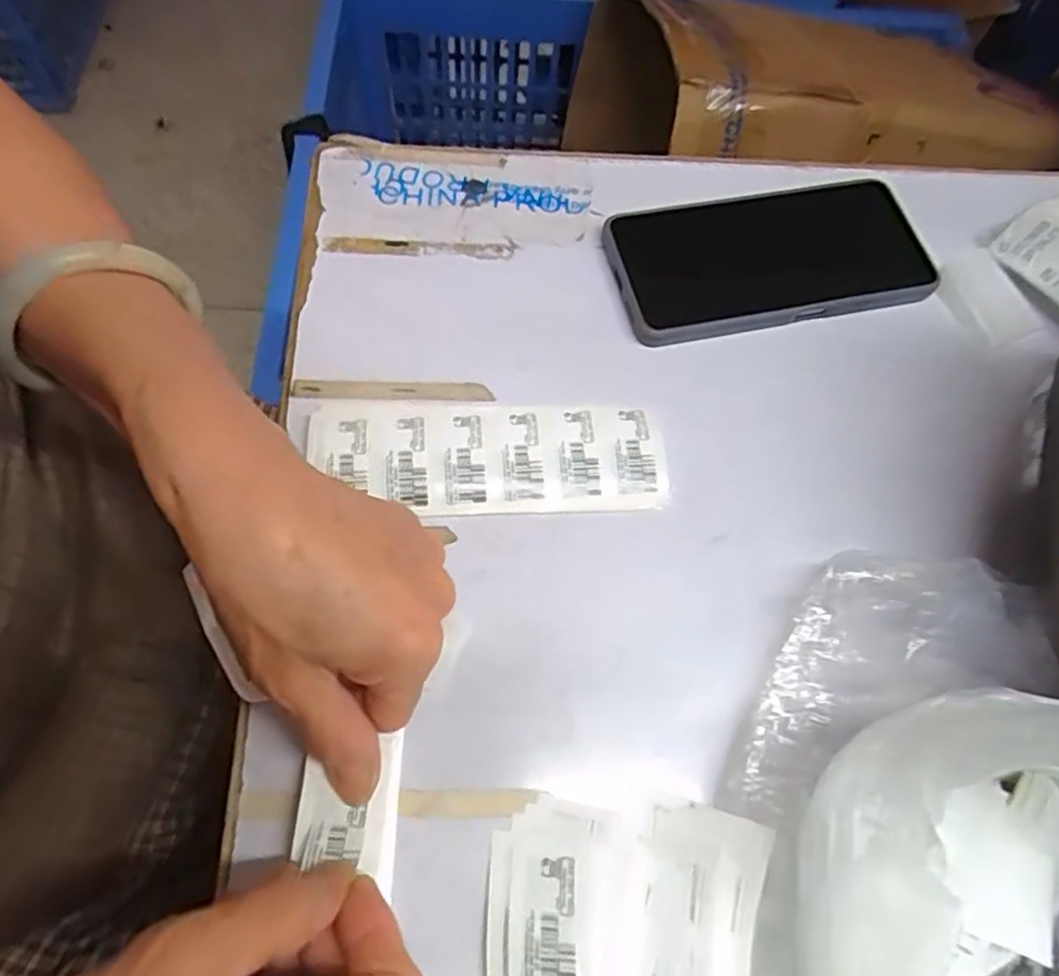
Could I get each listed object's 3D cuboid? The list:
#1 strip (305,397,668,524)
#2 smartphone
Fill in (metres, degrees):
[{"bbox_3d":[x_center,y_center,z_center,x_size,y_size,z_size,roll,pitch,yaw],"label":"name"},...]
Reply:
[{"bbox_3d":[-0.018,-0.014,0.307,0.157,0.009,0.055,1,75,-4],"label":"strip"},{"bbox_3d":[0.122,-0.122,0.357,0.158,0.011,0.079,-12,68,-7],"label":"smartphone"}]

